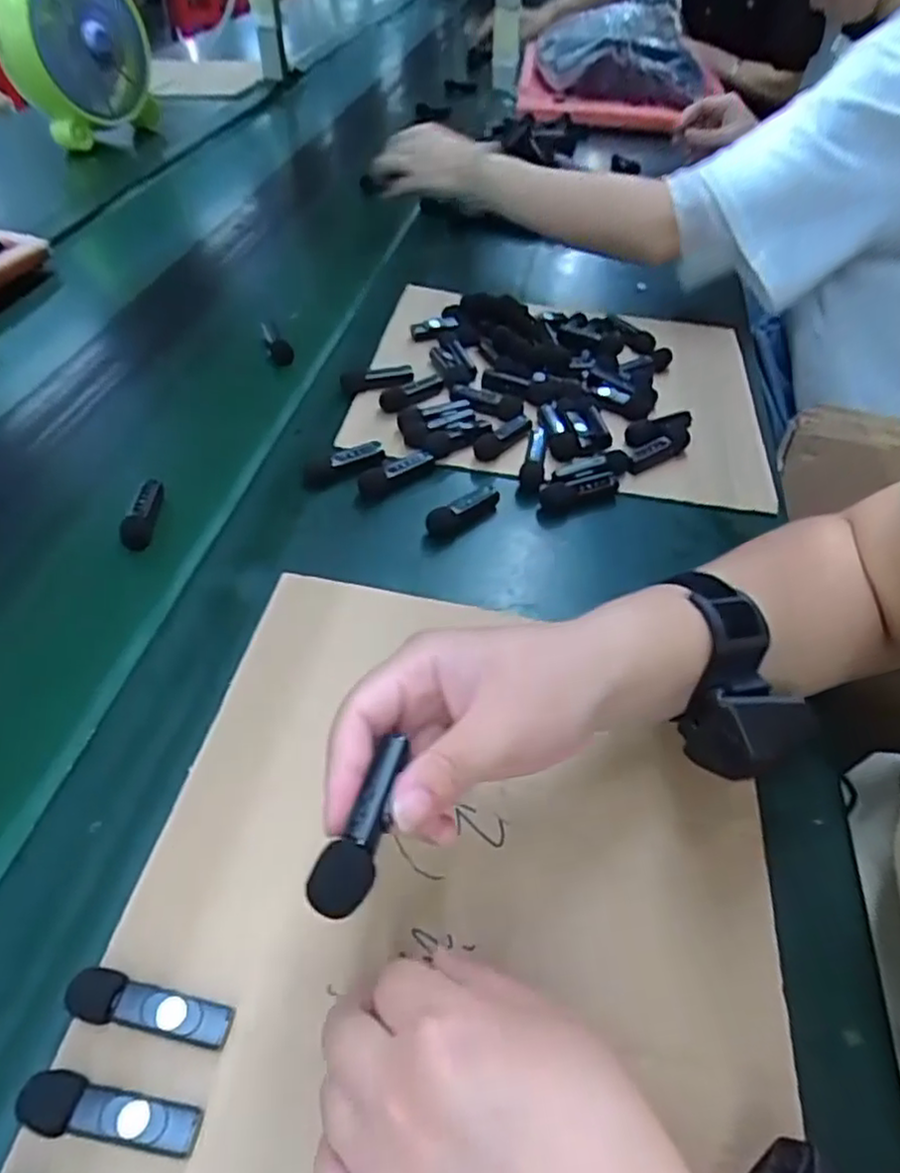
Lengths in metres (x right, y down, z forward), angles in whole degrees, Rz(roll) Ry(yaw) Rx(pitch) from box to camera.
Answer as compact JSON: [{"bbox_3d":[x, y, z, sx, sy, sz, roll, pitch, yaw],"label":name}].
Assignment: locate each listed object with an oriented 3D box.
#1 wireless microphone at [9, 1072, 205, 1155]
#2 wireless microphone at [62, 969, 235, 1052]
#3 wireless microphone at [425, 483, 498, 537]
[{"bbox_3d":[-0.126,0.194,0.258,0.065,0.009,0.019,8,48,1],"label":"wireless microphone"},{"bbox_3d":[-0.122,0.171,0.283,0.066,0.015,0.018,12,48,5],"label":"wireless microphone"},{"bbox_3d":[0.010,-0.054,0.505,0.059,0.020,0.014,-27,56,-27],"label":"wireless microphone"}]

